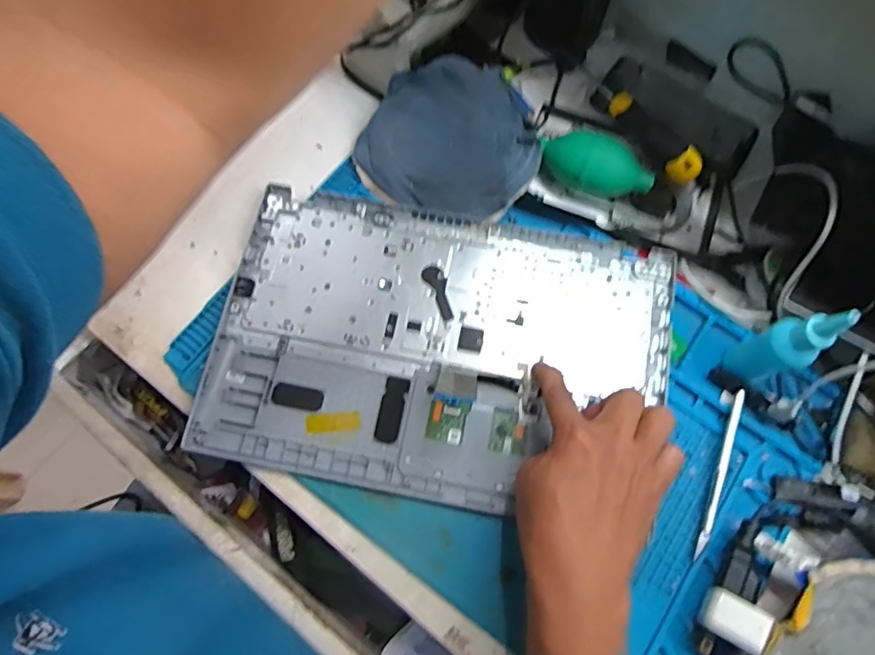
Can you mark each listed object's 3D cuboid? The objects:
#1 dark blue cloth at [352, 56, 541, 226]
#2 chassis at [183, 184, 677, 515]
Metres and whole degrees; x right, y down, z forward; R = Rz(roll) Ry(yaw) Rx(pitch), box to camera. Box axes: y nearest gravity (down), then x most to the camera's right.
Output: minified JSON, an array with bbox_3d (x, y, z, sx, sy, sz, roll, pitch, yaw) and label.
[{"bbox_3d":[0.009,-0.172,0.502,0.160,0.035,0.143,11,71,2],"label":"dark blue cloth"},{"bbox_3d":[0.002,0.018,0.448,0.355,0.017,0.230,10,69,5],"label":"chassis"}]

